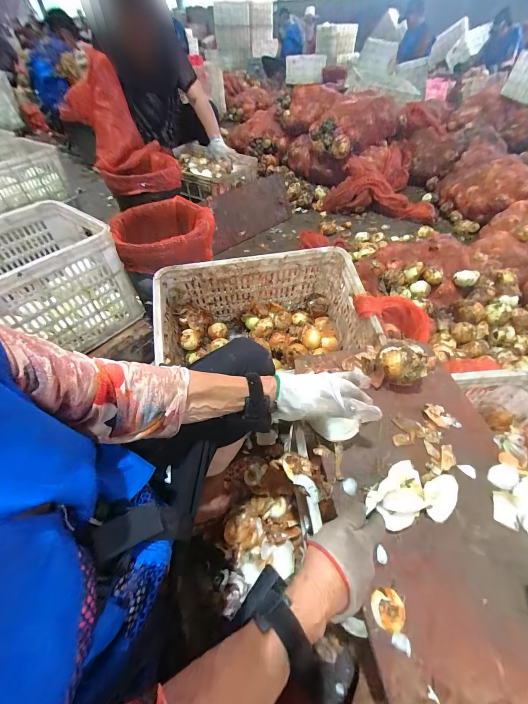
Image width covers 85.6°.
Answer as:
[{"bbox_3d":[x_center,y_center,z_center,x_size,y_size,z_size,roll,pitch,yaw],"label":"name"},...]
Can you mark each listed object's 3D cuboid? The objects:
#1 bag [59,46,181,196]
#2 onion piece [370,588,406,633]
[{"bbox_3d":[-0.601,-0.939,1.190,0.310,0.389,0.424,-32,56,-23],"label":"bag"},{"bbox_3d":[0.149,0.309,0.341,0.038,0.006,0.038,-1,49,1],"label":"onion piece"}]

